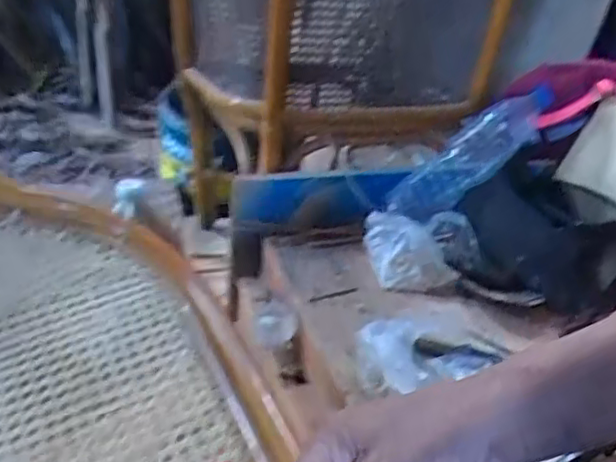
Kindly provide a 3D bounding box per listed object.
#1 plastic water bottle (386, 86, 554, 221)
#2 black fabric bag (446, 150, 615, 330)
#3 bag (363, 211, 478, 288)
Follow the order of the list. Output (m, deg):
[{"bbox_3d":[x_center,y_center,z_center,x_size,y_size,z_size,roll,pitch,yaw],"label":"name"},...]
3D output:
[{"bbox_3d":[0.232,-0.110,0.919,0.288,0.064,0.065,-38,42,-7],"label":"plastic water bottle"},{"bbox_3d":[0.321,0.002,0.871,0.236,0.108,0.220,18,32,20],"label":"black fabric bag"},{"bbox_3d":[0.155,0.020,0.858,0.149,0.058,0.103,-4,31,-16],"label":"bag"}]

